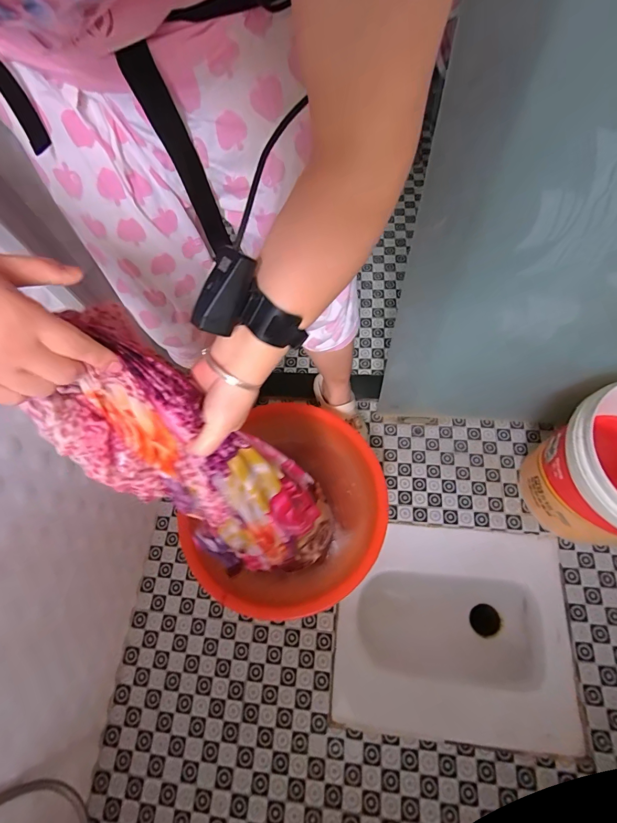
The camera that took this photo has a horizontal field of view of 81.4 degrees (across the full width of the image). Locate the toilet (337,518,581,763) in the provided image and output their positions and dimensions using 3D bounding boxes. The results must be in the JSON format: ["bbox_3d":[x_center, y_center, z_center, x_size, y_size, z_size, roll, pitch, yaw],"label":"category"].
[{"bbox_3d":[0.309,0.490,0.847,0.478,0.163,0.385,2,66,7],"label":"toilet"}]

